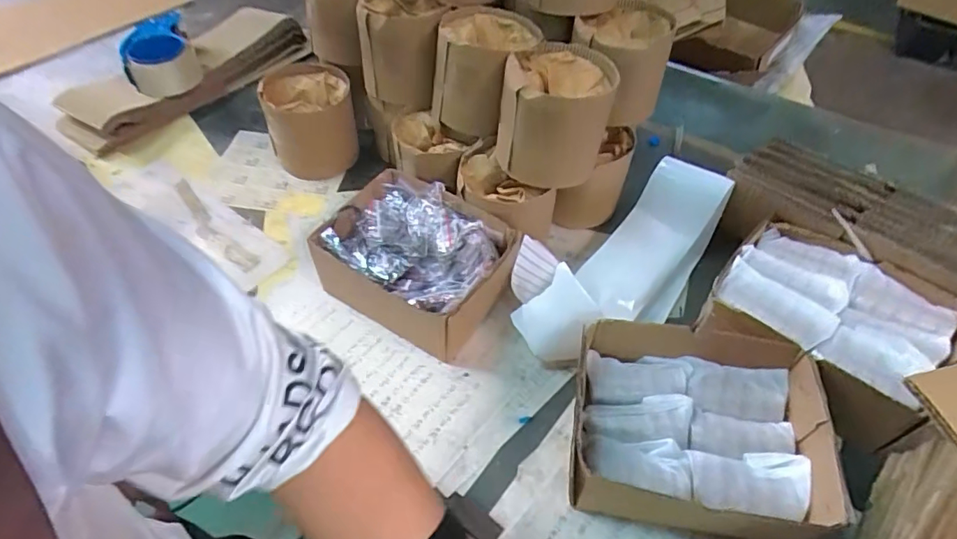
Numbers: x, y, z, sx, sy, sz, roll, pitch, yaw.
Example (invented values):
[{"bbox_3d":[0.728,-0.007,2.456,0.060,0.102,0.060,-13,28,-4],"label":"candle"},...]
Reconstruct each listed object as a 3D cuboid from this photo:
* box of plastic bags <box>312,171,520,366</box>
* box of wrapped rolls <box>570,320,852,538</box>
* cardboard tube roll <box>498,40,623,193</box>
[{"bbox_3d":[-0.068,-0.006,0.602,0.200,0.088,0.153,29,57,21],"label":"box of plastic bags"},{"bbox_3d":[0.195,0.139,0.485,0.213,0.084,0.183,10,52,7],"label":"box of wrapped rolls"},{"bbox_3d":[0.085,-0.171,0.599,0.120,0.118,0.123,10,53,8],"label":"cardboard tube roll"}]

